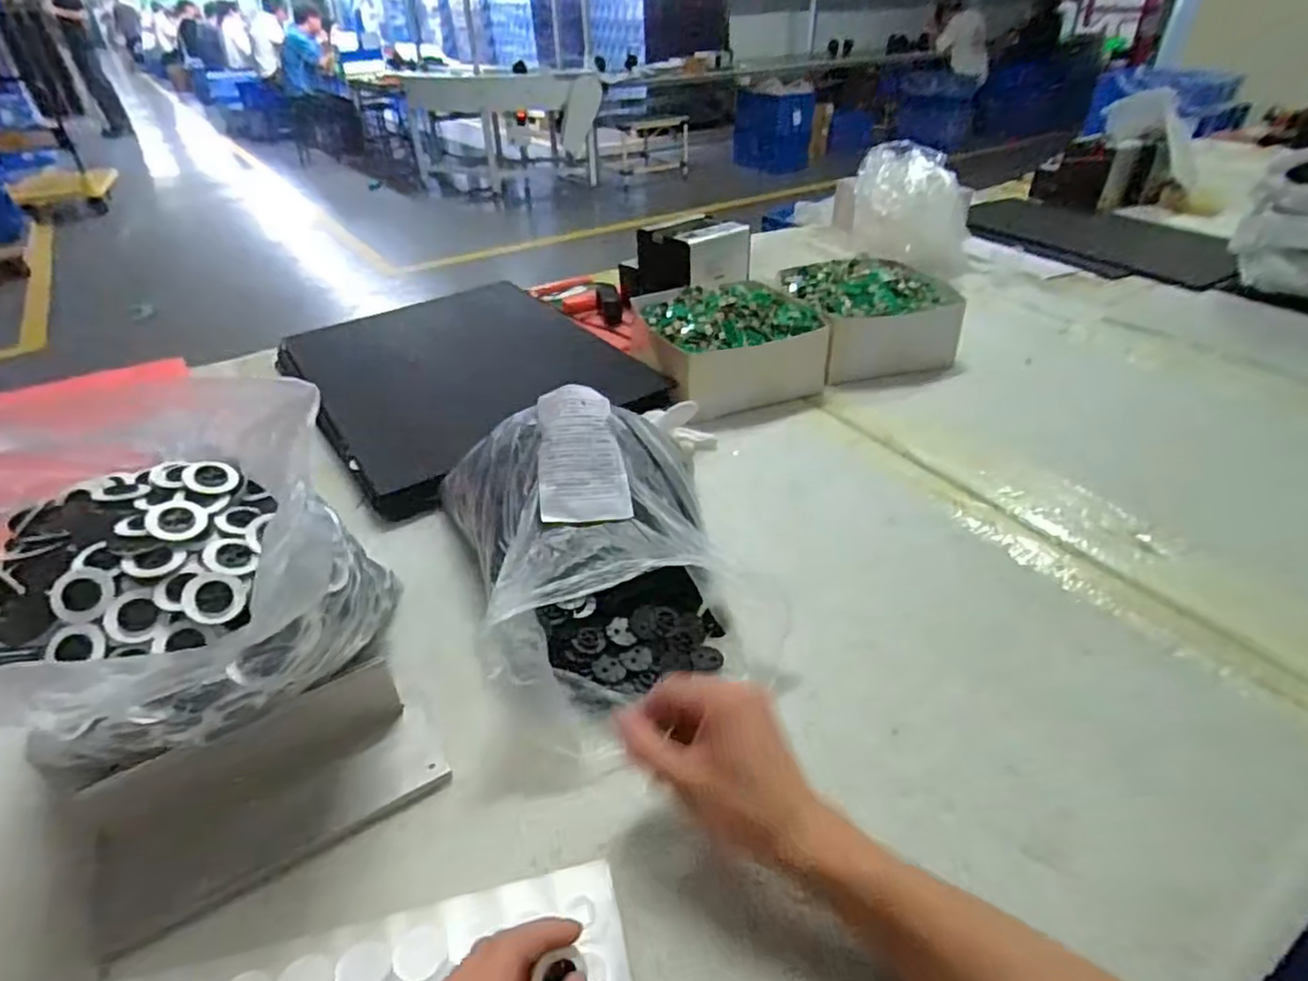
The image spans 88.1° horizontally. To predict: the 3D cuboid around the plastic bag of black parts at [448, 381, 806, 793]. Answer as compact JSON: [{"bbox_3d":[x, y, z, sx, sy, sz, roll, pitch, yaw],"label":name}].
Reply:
[{"bbox_3d":[-0.029,0.044,0.536,0.220,0.152,0.277,-9,38,-11],"label":"plastic bag of black parts"}]

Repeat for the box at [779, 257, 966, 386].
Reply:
[{"bbox_3d":[0.318,-0.250,0.980,0.215,0.095,0.241,-8,37,-9],"label":"box"}]

